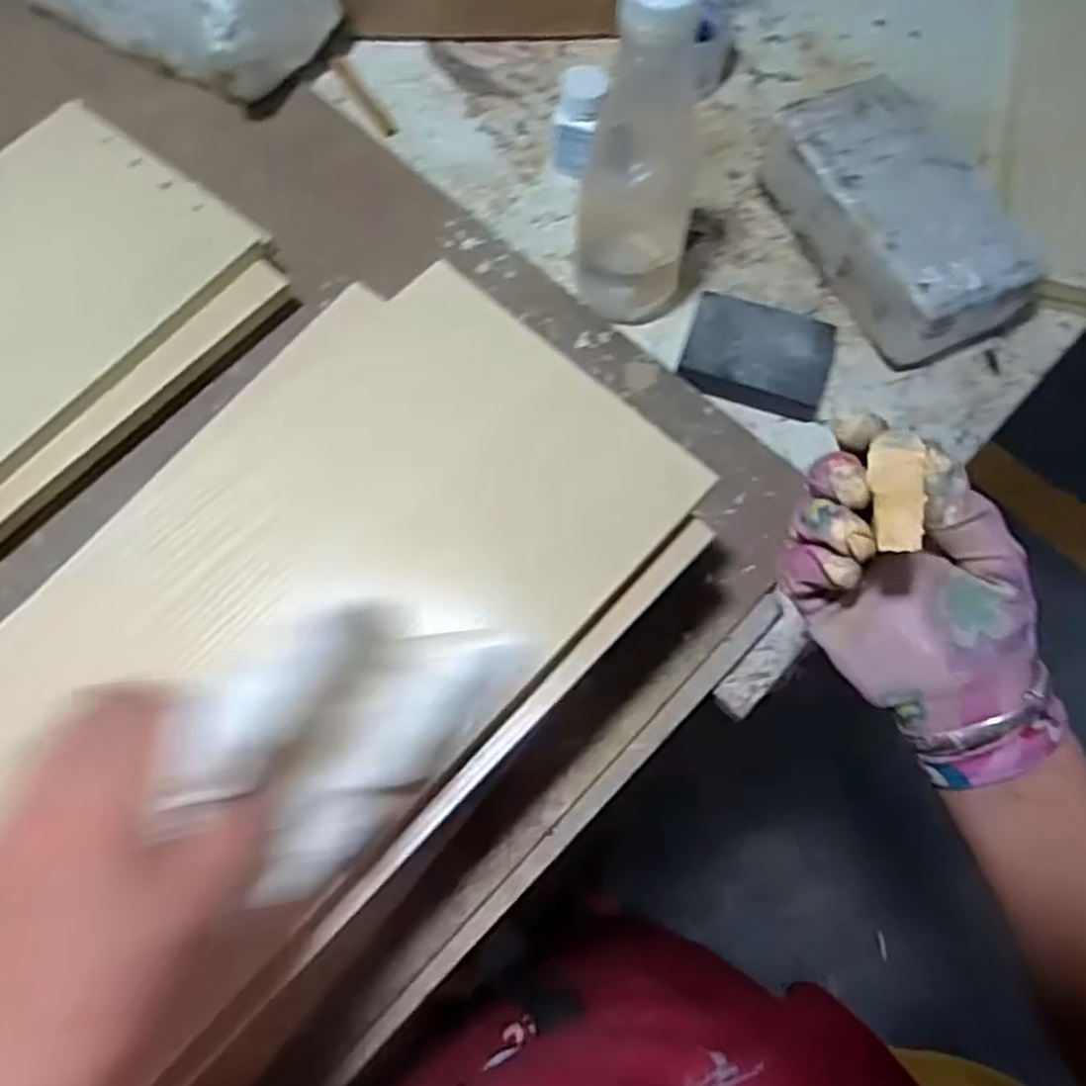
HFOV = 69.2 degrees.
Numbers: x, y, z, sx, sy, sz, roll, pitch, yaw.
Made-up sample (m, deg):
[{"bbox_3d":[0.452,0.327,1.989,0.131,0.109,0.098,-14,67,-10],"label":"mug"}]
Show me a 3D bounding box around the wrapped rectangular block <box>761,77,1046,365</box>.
[{"bbox_3d":[0.252,-0.234,0.574,0.114,0.072,0.211,-27,73,-10],"label":"wrapped rectangular block"}]

